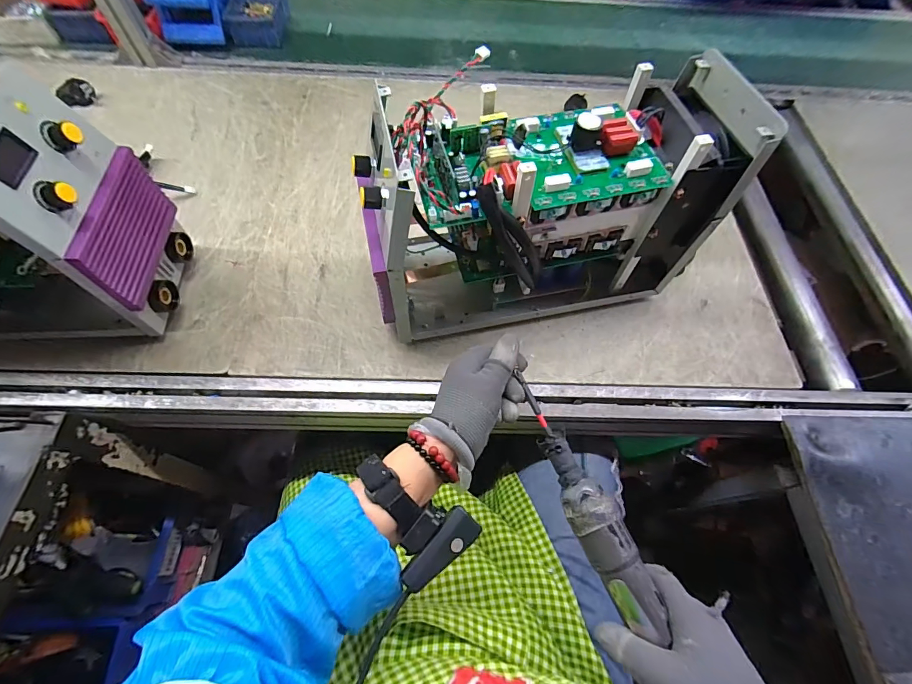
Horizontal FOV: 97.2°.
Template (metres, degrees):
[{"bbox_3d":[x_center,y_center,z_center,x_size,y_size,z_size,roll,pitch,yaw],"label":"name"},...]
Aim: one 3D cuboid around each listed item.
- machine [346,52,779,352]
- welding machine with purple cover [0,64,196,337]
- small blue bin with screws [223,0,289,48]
[{"bbox_3d":[0.092,-0.141,0.449,0.356,0.226,0.139,-11,63,-8],"label":"machine"},{"bbox_3d":[-0.522,-0.108,0.396,0.368,0.236,0.138,-3,62,-4],"label":"welding machine with purple cover"},{"bbox_3d":[-0.386,-0.649,0.795,0.102,0.048,0.155,-4,62,-5],"label":"small blue bin with screws"}]

